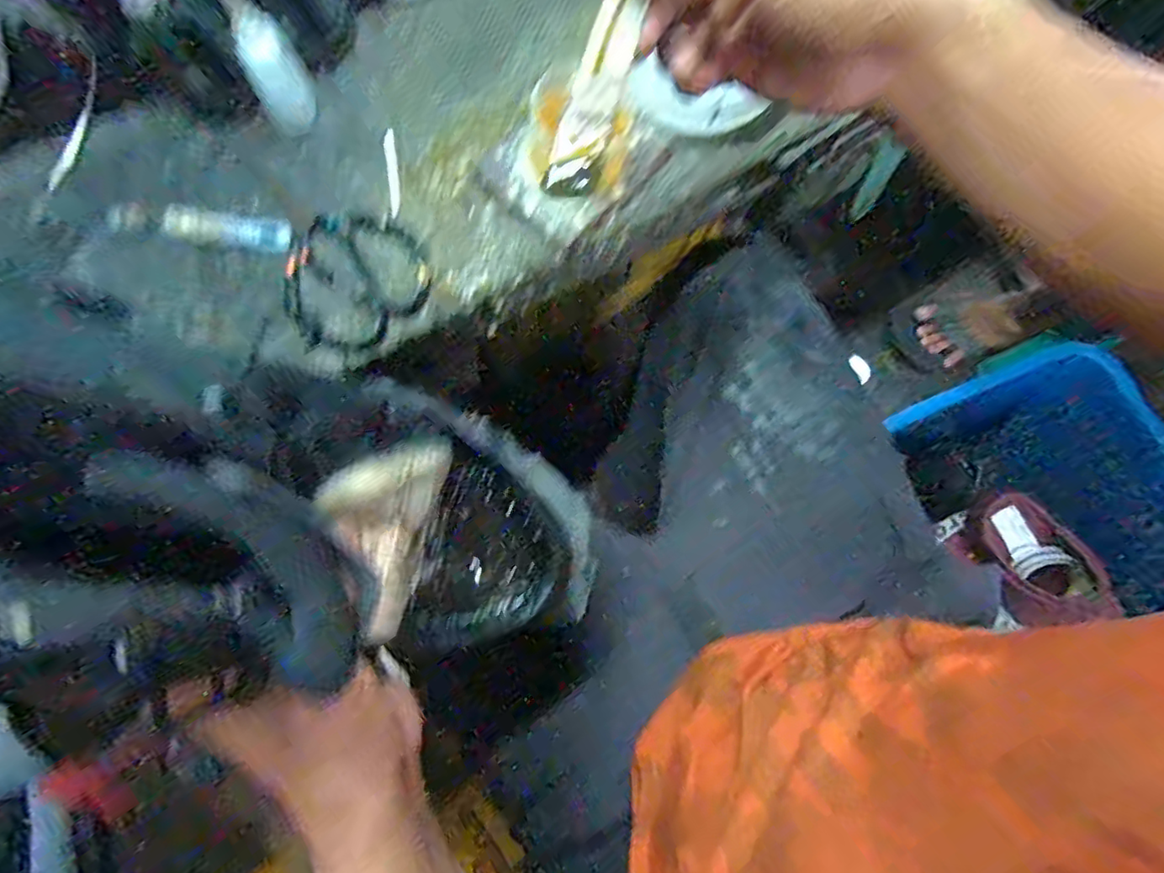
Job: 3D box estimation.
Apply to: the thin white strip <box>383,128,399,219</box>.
[{"bbox_3d":[-0.142,-0.198,0.443,0.009,0.004,0.079,-9,76,-4],"label":"thin white strip"}]

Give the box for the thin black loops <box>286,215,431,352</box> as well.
[{"bbox_3d":[-0.158,-0.110,0.418,0.099,0.005,0.106,0,76,-2],"label":"thin black loops"}]

